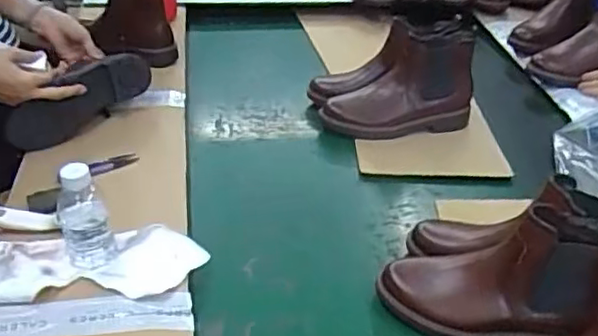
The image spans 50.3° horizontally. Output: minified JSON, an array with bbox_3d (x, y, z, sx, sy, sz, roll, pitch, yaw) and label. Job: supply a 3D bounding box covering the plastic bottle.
[{"bbox_3d":[-0.258,0.057,0.768,0.059,0.126,0.068,-10,41,-21],"label":"plastic bottle"}]

